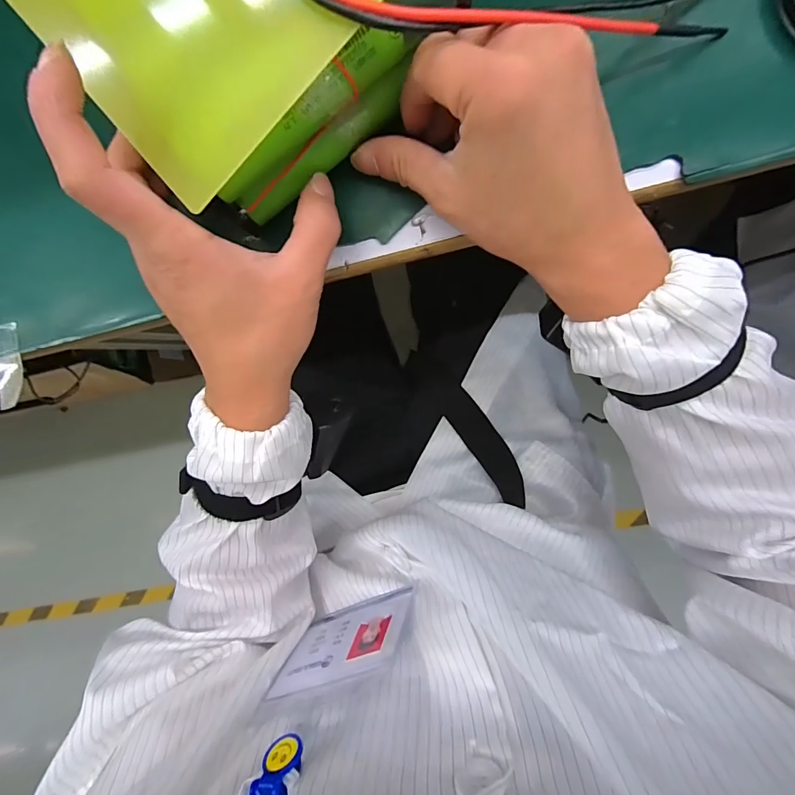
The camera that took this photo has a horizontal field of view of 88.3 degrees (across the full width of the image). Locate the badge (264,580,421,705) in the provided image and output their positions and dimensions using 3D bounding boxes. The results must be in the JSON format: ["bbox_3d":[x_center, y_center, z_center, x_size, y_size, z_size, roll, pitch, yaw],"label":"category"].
[{"bbox_3d":[-0.030,0.151,0.257,0.093,0.066,0.004,-29,94,20],"label":"badge"}]

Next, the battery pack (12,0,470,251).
[{"bbox_3d":[-0.069,-0.174,0.184,0.145,0.075,0.138,-38,90,9],"label":"battery pack"}]

